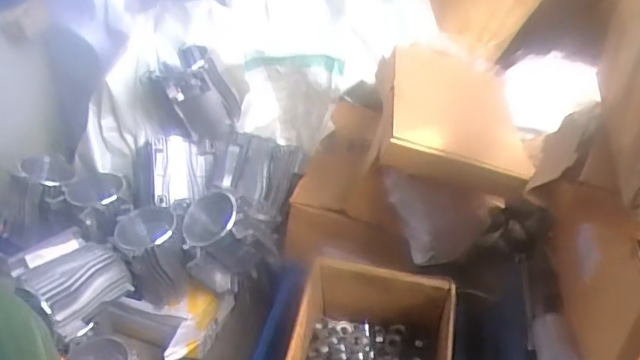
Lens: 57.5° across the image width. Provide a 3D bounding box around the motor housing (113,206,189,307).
[{"bbox_3d":[-0.256,0.121,0.896,0.092,0.126,0.091,-11,38,-14],"label":"motor housing"}]

